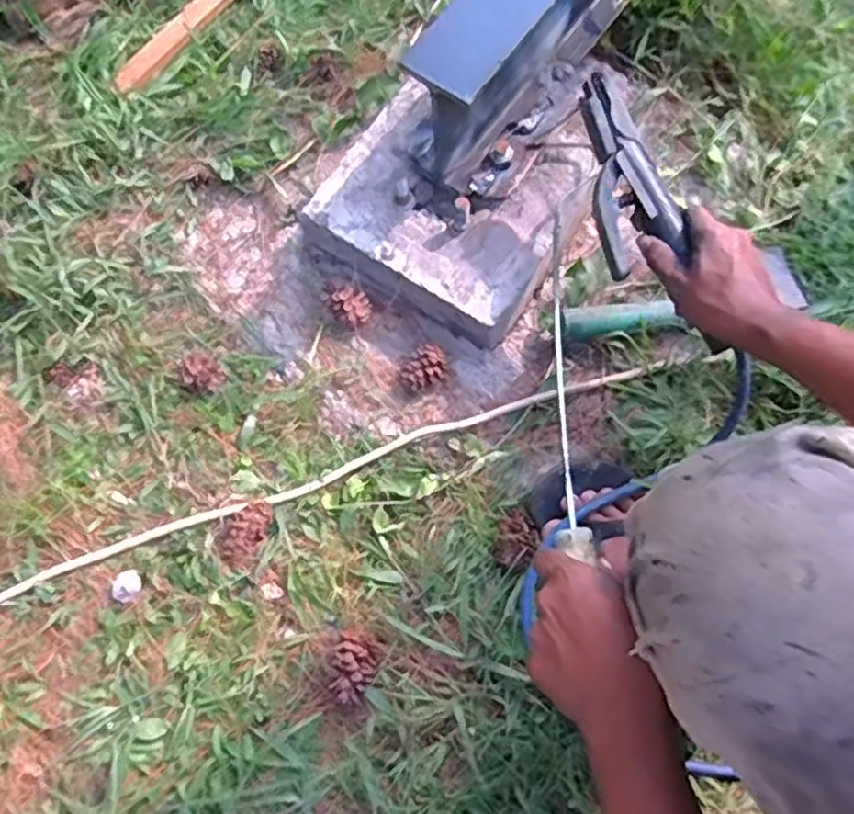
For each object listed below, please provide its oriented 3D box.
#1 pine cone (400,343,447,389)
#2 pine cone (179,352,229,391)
[{"bbox_3d":[-0.004,-0.042,0.753,0.048,0.032,0.036,-25,73,-7],"label":"pine cone"},{"bbox_3d":[-0.239,-0.037,0.762,0.044,0.027,0.052,-41,76,-11],"label":"pine cone"}]

